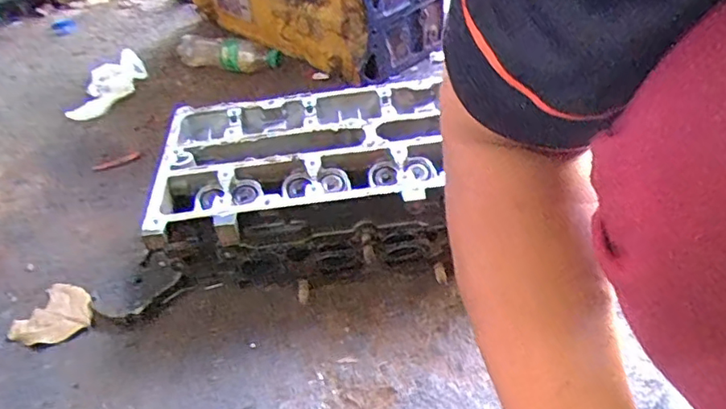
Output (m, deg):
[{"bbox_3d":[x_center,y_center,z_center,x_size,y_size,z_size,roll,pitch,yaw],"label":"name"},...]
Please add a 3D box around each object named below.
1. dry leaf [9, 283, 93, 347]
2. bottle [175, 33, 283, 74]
[{"bbox_3d":[-0.323,0.117,0.601,0.077,0.007,0.076,-4,40,3],"label":"dry leaf"},{"bbox_3d":[-0.245,-0.266,0.996,0.199,0.050,0.055,13,44,22],"label":"bottle"}]

